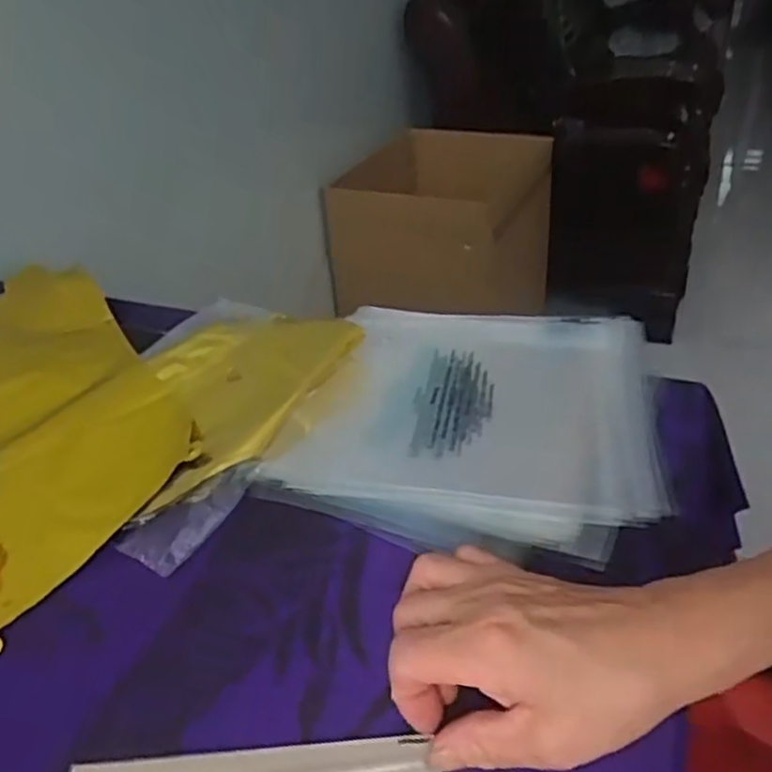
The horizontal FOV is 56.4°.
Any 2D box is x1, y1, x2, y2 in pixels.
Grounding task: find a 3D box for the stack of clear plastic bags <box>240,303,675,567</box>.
[{"bbox_3d":[0.055,0.015,0.486,0.230,0.029,0.217,2,37,11],"label":"stack of clear plastic bags"}]

